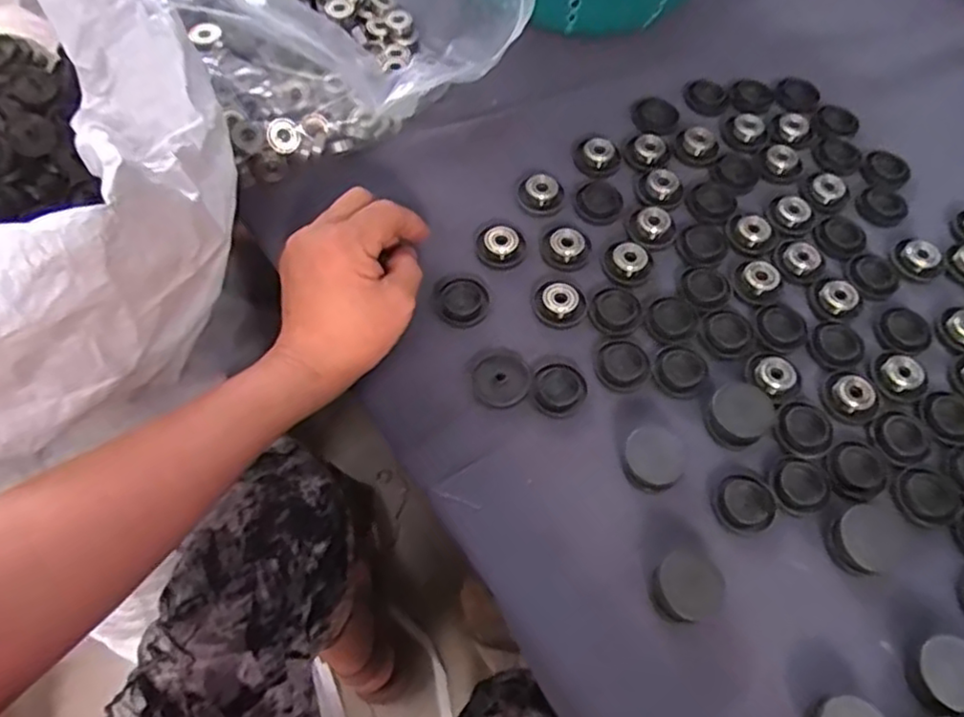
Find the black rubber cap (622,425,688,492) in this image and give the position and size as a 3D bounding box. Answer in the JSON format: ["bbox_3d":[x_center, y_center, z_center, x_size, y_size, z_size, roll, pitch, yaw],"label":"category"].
[{"bbox_3d":[0.094,0.055,0.370,0.034,0.009,0.032,1,61,-2],"label":"black rubber cap"}]

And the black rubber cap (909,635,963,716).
[{"bbox_3d":[0.224,0.152,0.323,0.031,0.016,0.033,1,61,-2],"label":"black rubber cap"}]

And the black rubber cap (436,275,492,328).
[{"bbox_3d":[-0.012,-0.037,0.418,0.033,0.006,0.037,-23,65,-15],"label":"black rubber cap"}]

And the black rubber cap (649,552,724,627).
[{"bbox_3d":[0.101,0.115,0.338,0.035,0.019,0.031,-19,64,-12],"label":"black rubber cap"}]

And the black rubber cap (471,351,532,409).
[{"bbox_3d":[0.011,0.012,0.396,0.033,0.004,0.034,1,61,-2],"label":"black rubber cap"}]

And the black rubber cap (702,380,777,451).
[{"bbox_3d":[0.141,0.031,0.374,0.037,0.014,0.032,-34,68,-19],"label":"black rubber cap"}]

